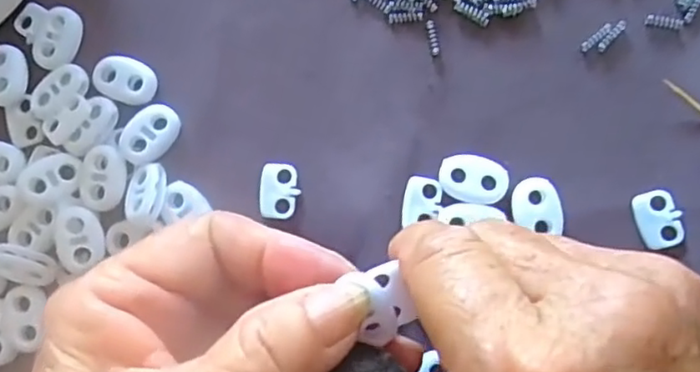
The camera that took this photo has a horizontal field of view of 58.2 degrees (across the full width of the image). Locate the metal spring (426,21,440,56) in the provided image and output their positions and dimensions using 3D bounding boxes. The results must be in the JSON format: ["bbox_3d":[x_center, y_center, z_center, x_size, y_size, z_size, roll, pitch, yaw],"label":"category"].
[{"bbox_3d":[0.028,-0.051,0.213,0.004,0.004,0.012,-10,85,2],"label":"metal spring"}]

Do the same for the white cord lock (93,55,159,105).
[{"bbox_3d":[-0.078,-0.037,0.220,0.021,0.005,0.015,20,87,5],"label":"white cord lock"}]

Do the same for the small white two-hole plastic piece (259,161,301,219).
[{"bbox_3d":[-0.024,0.002,0.214,0.013,0.004,0.019,2,85,3],"label":"small white two-hole plastic piece"}]

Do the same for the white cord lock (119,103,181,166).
[{"bbox_3d":[-0.069,-0.018,0.215,0.014,0.005,0.022,36,88,5],"label":"white cord lock"}]

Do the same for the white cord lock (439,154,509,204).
[{"bbox_3d":[0.041,-0.002,0.209,0.022,0.004,0.015,13,86,4],"label":"white cord lock"}]

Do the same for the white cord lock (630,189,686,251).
[{"bbox_3d":[0.100,0.011,0.202,0.013,0.004,0.019,-18,84,2],"label":"white cord lock"}]

